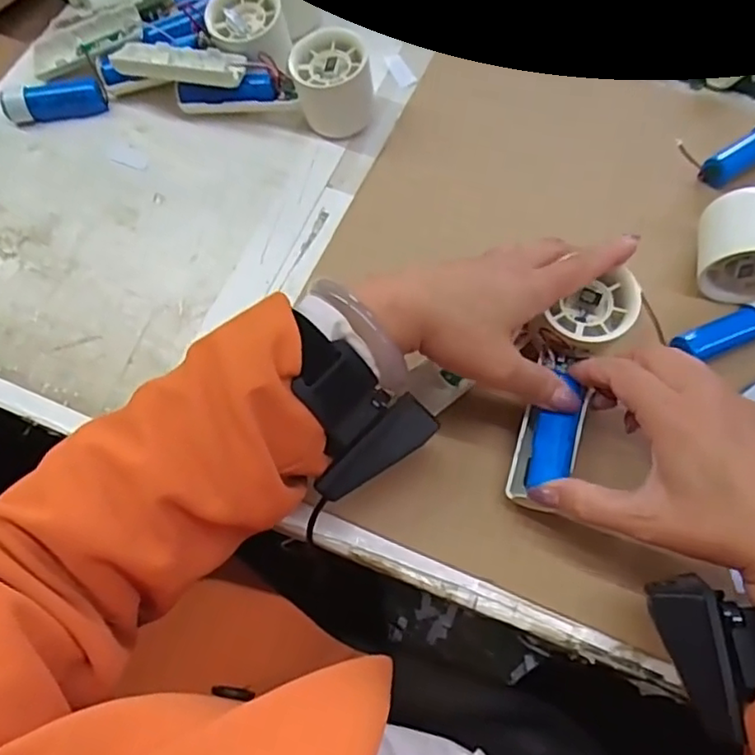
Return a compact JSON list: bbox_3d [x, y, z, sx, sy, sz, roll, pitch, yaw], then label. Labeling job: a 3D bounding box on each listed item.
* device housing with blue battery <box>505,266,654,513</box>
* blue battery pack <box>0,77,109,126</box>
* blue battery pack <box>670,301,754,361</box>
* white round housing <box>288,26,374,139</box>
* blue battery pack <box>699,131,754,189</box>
[{"bbox_3d":[0.110,0.006,0.365,0.050,0.038,0.145,22,74,11],"label":"device housing with blue battery"},{"bbox_3d":[-0.252,-0.217,0.487,0.075,0.021,0.028,-12,68,-6],"label":"blue battery pack"},{"bbox_3d":[0.223,-0.028,0.397,0.071,0.020,0.022,-20,69,-9],"label":"blue battery pack"},{"bbox_3d":[-0.034,-0.221,0.470,0.058,0.055,0.051,-9,66,-4],"label":"white round housing"},{"bbox_3d":[0.269,-0.164,0.453,0.071,0.016,0.022,-30,71,-13],"label":"blue battery pack"}]

